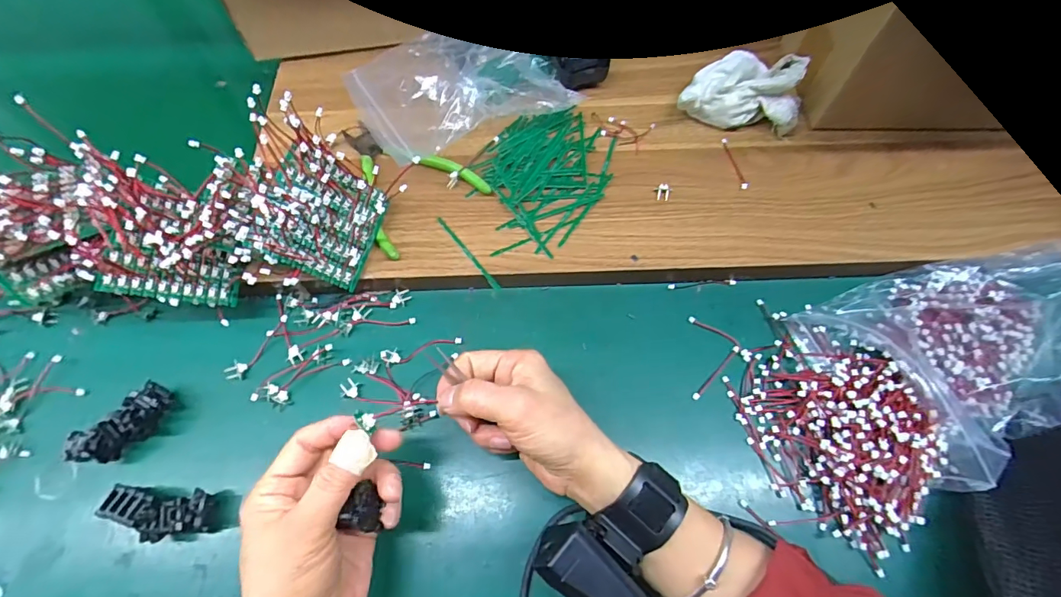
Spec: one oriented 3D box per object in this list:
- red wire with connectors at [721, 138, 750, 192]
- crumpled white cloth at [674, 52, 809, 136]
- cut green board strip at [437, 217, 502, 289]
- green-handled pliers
[{"bbox_3d":[0.185,-0.124,0.432,0.006,0.007,0.058,-8,64,-4],"label":"red wire with connectors"},{"bbox_3d":[0.190,-0.194,0.430,0.115,0.059,0.072,5,64,3],"label":"crumpled white cloth"},{"bbox_3d":[-0.052,-0.039,0.393,0.005,0.004,0.083,-37,69,-16],"label":"cut green board strip"},{"bbox_3d":[-0.119,-0.112,0.418,0.104,0.014,0.137,-38,70,-17],"label":"green-handled pliers"}]

